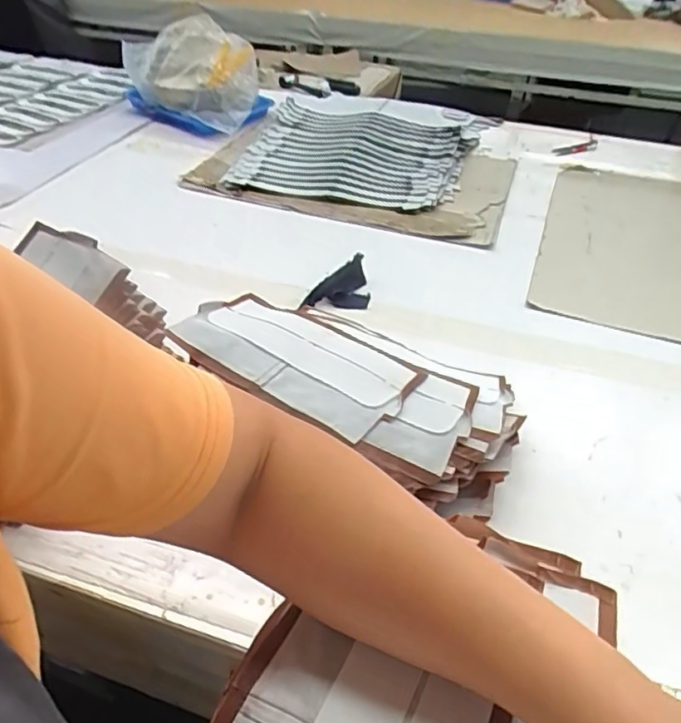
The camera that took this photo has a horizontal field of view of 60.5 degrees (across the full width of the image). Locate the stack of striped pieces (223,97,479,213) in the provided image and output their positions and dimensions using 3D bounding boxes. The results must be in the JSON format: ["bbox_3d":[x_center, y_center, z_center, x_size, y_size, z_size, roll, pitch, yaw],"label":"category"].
[{"bbox_3d":[0.027,-0.395,1.116,0.402,0.053,0.350,13,52,14],"label":"stack of striped pieces"}]

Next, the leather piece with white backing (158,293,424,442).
[{"bbox_3d":[-0.046,-0.006,0.566,0.232,0.016,0.118,23,44,22],"label":"leather piece with white backing"}]

